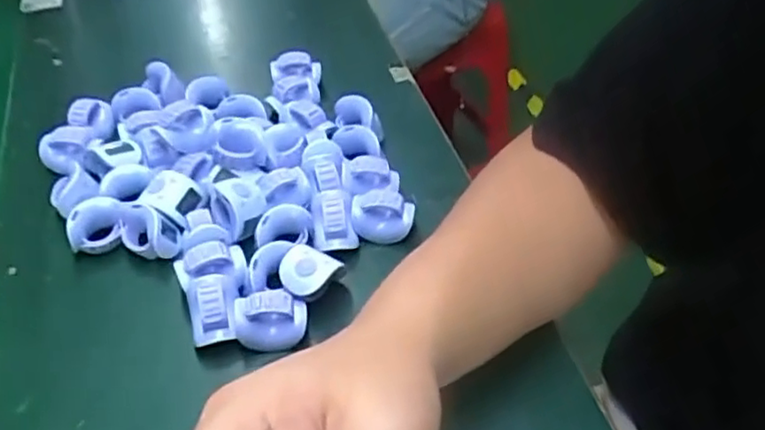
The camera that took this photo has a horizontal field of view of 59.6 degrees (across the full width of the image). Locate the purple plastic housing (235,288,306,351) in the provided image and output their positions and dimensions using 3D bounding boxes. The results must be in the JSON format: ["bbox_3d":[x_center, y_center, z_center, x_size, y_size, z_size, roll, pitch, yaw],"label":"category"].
[{"bbox_3d":[-0.065,0.060,0.387,0.040,0.028,0.022,-8,46,-7],"label":"purple plastic housing"}]

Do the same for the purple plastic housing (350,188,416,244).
[{"bbox_3d":[0.000,0.000,0.448,0.040,0.024,0.027,4,45,5],"label":"purple plastic housing"}]

